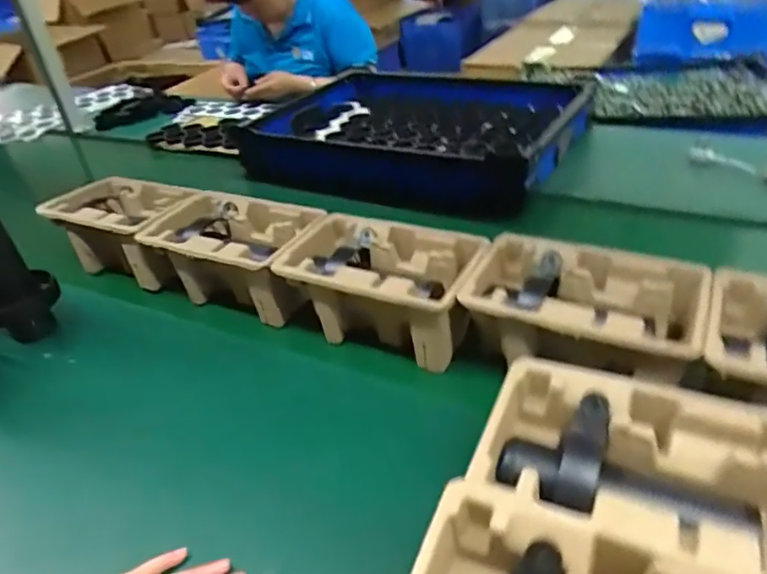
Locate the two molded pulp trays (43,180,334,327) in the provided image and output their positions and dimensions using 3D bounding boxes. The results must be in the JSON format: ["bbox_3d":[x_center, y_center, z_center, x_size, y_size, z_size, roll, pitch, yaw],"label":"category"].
[{"bbox_3d":[-0.274,-0.058,0.817,0.418,0.113,0.146,16,38,20],"label":"two molded pulp trays"}]

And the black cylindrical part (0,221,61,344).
[{"bbox_3d":[-0.464,-0.011,0.711,0.087,0.177,0.091,-20,40,-26],"label":"black cylindrical part"}]

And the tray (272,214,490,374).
[{"bbox_3d":[-0.007,0.005,0.710,0.237,0.125,0.143,16,38,20],"label":"tray"}]

